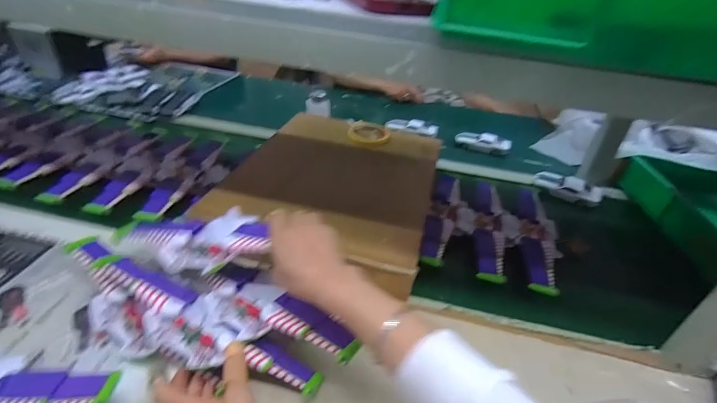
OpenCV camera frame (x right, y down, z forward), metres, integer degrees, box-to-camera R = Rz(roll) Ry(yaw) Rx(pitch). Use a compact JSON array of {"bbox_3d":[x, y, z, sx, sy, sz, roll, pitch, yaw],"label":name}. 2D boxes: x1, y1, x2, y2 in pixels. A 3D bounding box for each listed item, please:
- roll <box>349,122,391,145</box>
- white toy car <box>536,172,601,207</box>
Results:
[{"bbox_3d":[0.026,-0.152,0.830,0.087,0.018,0.085,13,35,10],"label":"roll"},{"bbox_3d":[0.448,-0.030,0.801,0.128,0.034,0.044,21,37,20],"label":"white toy car"}]

